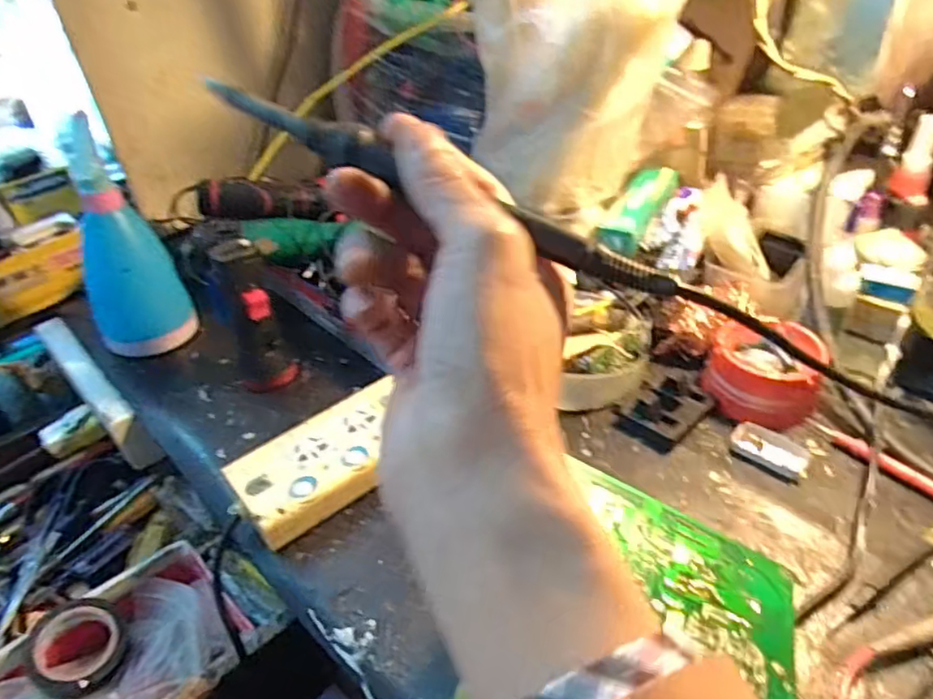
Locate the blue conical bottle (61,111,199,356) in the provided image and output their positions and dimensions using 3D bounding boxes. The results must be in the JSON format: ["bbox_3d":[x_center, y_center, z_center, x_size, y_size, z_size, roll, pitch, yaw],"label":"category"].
[{"bbox_3d":[-0.316,-0.091,0.570,0.080,0.189,0.073,-27,44,-25],"label":"blue conical bottle"}]

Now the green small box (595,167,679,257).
[{"bbox_3d":[0.170,-0.143,0.629,0.039,0.028,0.141,17,44,25],"label":"green small box"}]

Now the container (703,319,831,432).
[{"bbox_3d":[0.237,0.018,0.507,0.086,0.042,0.082,9,41,17],"label":"container"}]

